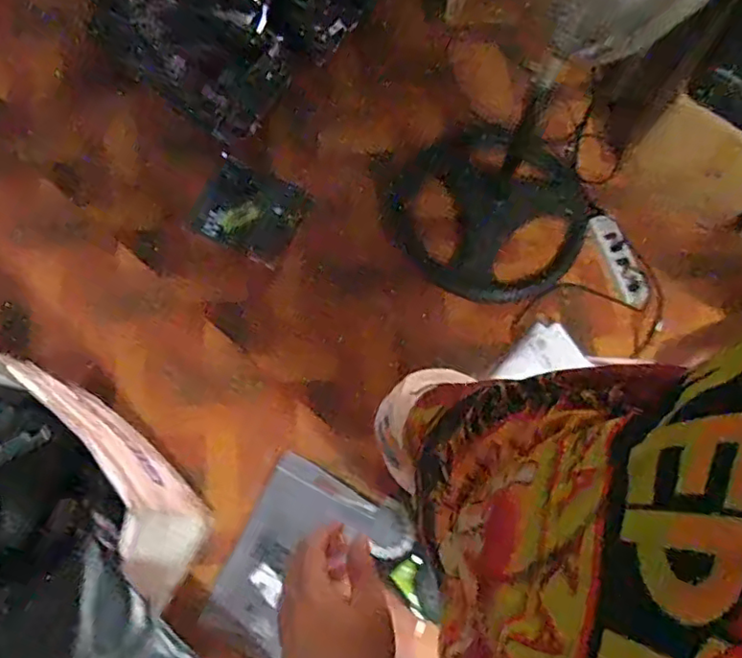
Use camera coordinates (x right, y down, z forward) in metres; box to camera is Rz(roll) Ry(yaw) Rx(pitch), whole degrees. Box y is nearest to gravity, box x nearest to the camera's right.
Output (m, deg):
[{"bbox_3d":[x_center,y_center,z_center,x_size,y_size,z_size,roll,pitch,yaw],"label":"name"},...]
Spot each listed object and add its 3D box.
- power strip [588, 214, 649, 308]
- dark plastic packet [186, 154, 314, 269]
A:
[{"bbox_3d":[0.624,-0.174,1.488,0.061,0.032,0.242,-25,86,-9],"label":"power strip"},{"bbox_3d":[-0.301,-0.303,1.509,0.263,0.035,0.224,25,86,0],"label":"dark plastic packet"}]

